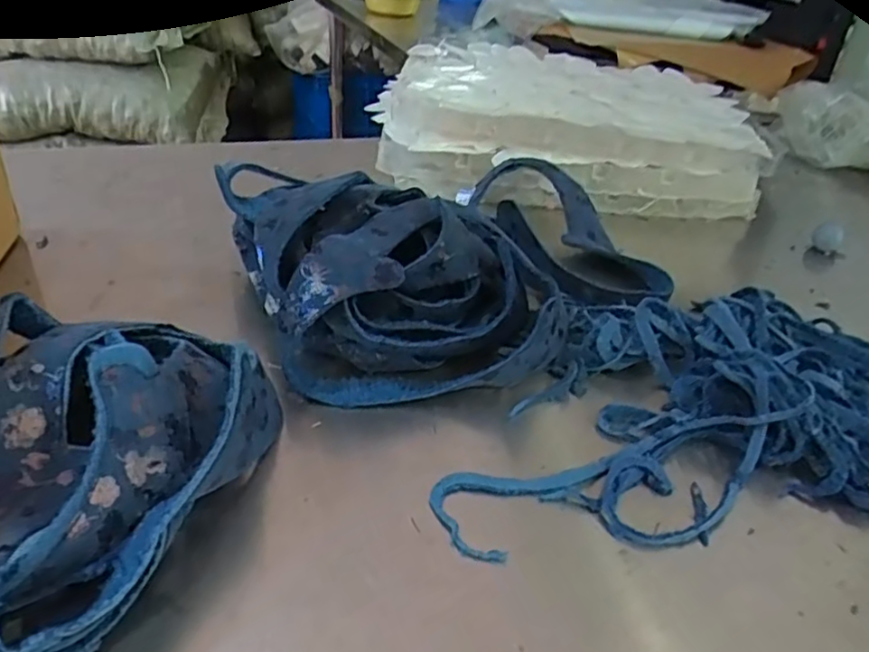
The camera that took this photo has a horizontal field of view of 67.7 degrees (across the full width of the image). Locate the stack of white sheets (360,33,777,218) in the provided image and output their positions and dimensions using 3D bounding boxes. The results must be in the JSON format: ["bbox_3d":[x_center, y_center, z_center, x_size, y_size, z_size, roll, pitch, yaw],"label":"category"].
[{"bbox_3d":[0.182,-0.295,0.927,0.477,0.101,0.423,6,34,0],"label":"stack of white sheets"}]

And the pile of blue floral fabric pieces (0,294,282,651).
[{"bbox_3d":[-0.209,0.064,0.338,0.196,0.079,0.240,13,34,10],"label":"pile of blue floral fabric pieces"}]

